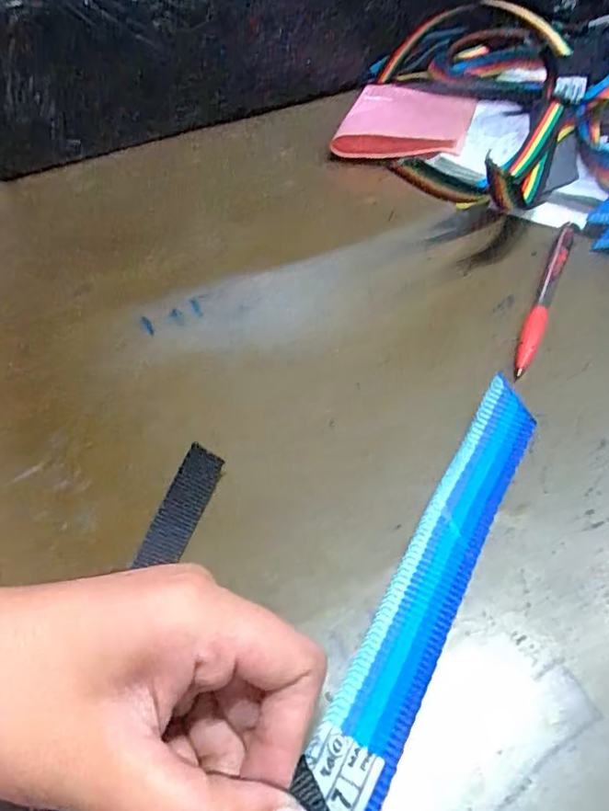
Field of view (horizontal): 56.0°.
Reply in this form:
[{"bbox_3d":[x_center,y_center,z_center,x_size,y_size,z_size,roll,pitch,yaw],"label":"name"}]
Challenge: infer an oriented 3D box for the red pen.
[{"bbox_3d":[0.132,-0.061,0.314,0.011,0.008,0.129,18,53,19],"label":"red pen"}]

